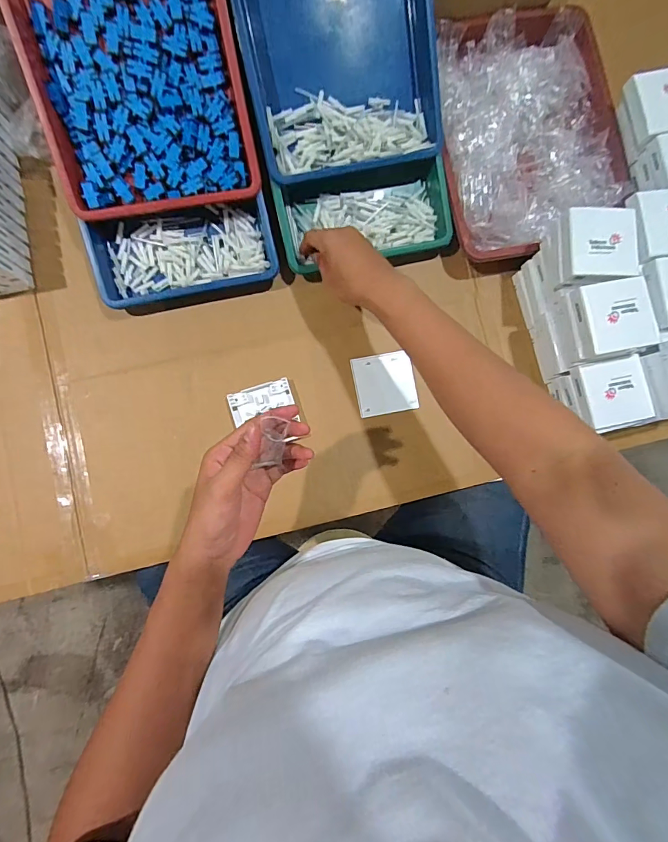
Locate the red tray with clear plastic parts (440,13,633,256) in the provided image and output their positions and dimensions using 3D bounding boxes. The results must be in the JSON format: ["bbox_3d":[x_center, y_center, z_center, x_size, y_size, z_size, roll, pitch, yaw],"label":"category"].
[{"bbox_3d":[0.280,-0.413,0.596,0.249,0.062,0.346,-5,86,-5],"label":"red tray with clear plastic parts"}]

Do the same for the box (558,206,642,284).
[{"bbox_3d":[0.330,-0.216,0.504,0.085,0.026,0.090,-3,86,-5],"label":"box"}]

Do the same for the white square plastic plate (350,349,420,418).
[{"bbox_3d":[0.074,-0.054,0.590,0.087,0.006,0.086,-10,87,-5],"label":"white square plastic plate"}]

